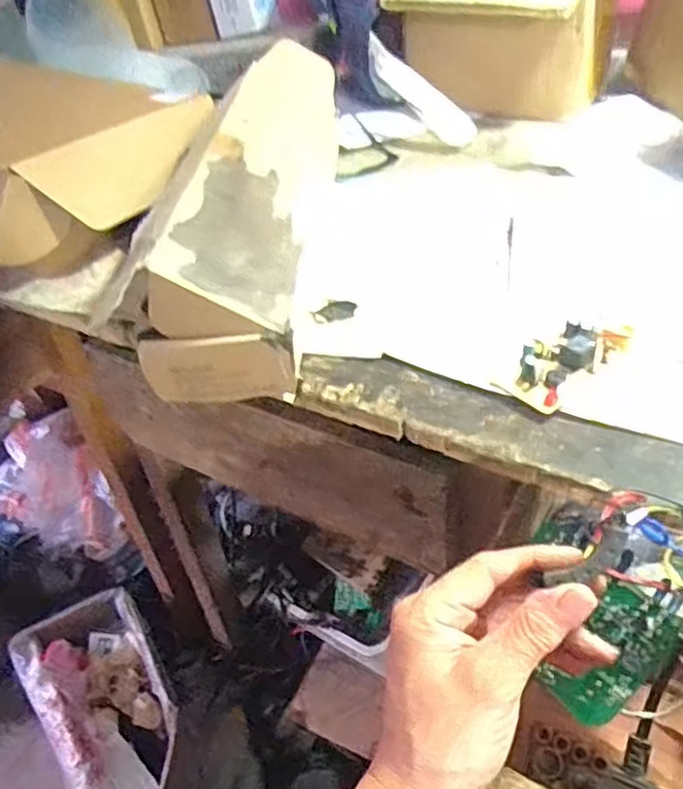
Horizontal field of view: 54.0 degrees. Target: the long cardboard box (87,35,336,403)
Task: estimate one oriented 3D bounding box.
[{"bbox_3d":[-0.071,-0.180,0.589,0.101,0.101,0.440,-1,42,6],"label":"long cardboard box"}]

